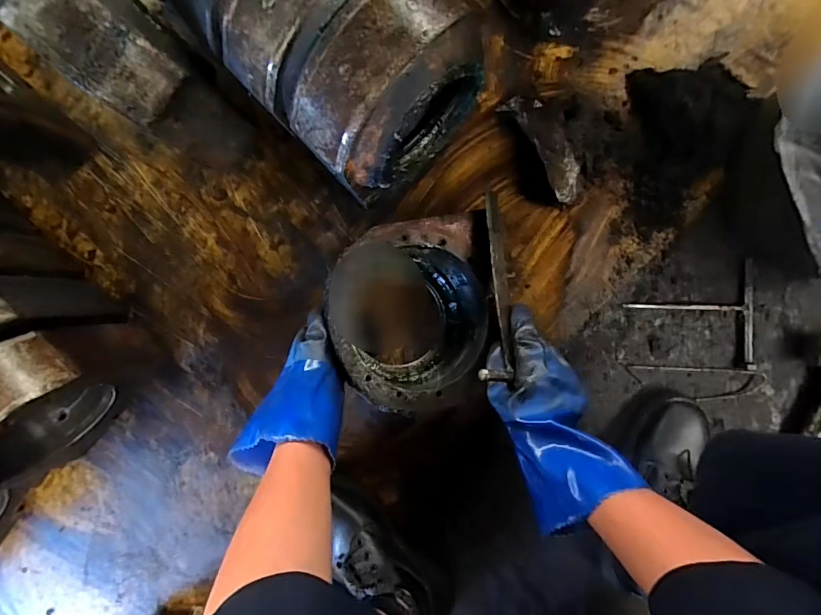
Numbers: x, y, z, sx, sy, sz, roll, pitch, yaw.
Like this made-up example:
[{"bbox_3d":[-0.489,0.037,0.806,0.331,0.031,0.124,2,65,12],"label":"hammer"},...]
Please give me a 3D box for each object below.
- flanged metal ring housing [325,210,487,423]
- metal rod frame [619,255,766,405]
[{"bbox_3d":[-0.003,0.011,0.528,0.196,0.096,0.220,-12,91,-17],"label":"flanged metal ring housing"},{"bbox_3d":[0.389,0.042,0.585,0.181,0.010,0.182,-9,92,5],"label":"metal rod frame"}]

